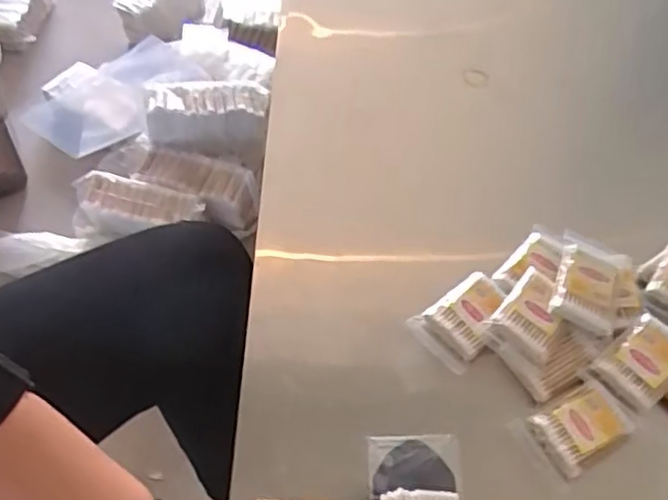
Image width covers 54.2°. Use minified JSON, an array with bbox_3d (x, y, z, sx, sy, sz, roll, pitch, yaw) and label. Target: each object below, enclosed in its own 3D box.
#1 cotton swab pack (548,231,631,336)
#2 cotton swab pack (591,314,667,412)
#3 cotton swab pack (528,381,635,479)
[{"bbox_3d":[0.235,0.031,0.599,0.061,0.025,0.093,19,56,10],"label":"cotton swab pack"},{"bbox_3d":[0.270,0.095,0.567,0.077,0.013,0.054,-43,65,-10],"label":"cotton swab pack"},{"bbox_3d":[0.208,0.148,0.546,0.076,0.012,0.054,-22,59,-18],"label":"cotton swab pack"}]

